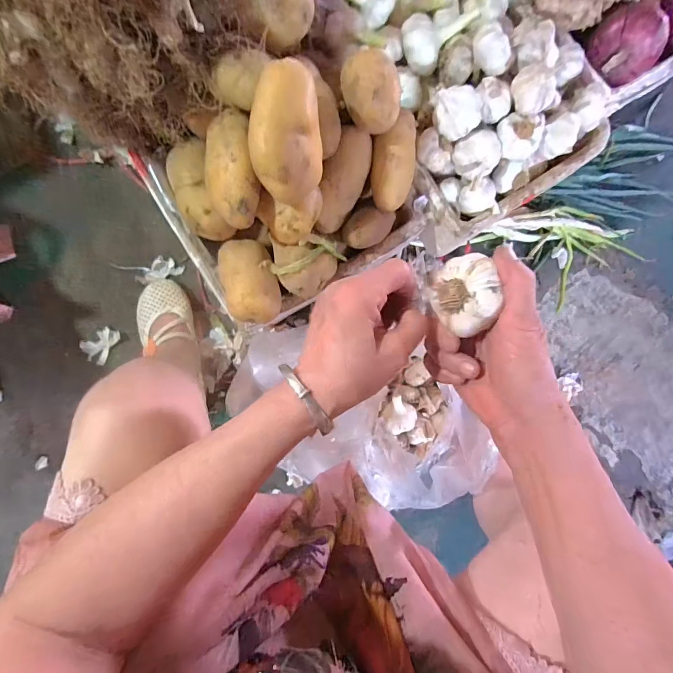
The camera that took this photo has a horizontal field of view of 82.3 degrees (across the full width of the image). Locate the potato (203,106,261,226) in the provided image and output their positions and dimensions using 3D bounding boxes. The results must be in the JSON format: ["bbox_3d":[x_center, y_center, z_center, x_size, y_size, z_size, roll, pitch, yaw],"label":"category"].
[{"bbox_3d":[-0.114,-0.180,0.412,0.055,0.044,0.120,-10,84,-7],"label":"potato"}]

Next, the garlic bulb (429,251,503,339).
[{"bbox_3d":[0.095,-0.032,0.278,0.045,0.032,0.052,34,81,-1],"label":"garlic bulb"}]

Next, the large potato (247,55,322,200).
[{"bbox_3d":[-0.056,-0.202,0.389,0.069,0.058,0.119,-20,121,-28],"label":"large potato"}]

